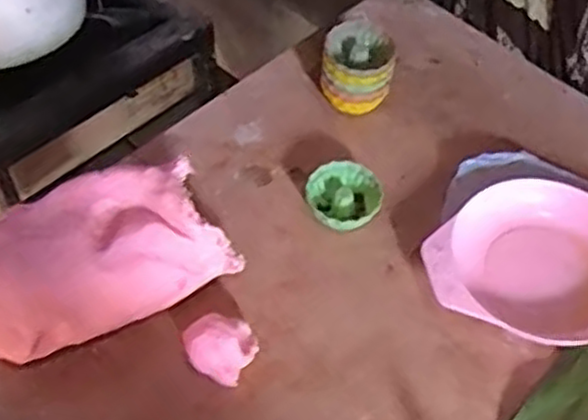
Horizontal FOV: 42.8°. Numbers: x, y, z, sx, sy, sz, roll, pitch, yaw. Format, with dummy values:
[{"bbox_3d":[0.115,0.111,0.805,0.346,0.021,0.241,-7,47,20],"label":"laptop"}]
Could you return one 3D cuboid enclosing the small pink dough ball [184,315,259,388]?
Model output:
[{"bbox_3d":[-0.051,0.102,0.535,0.047,0.045,0.039,-4,54,-2],"label":"small pink dough ball"}]

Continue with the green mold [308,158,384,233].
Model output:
[{"bbox_3d":[0.043,-0.009,0.635,0.061,0.029,0.062,0,54,1],"label":"green mold"}]

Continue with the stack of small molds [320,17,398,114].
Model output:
[{"bbox_3d":[0.060,-0.128,0.701,0.065,0.068,0.072,8,54,7],"label":"stack of small molds"}]

